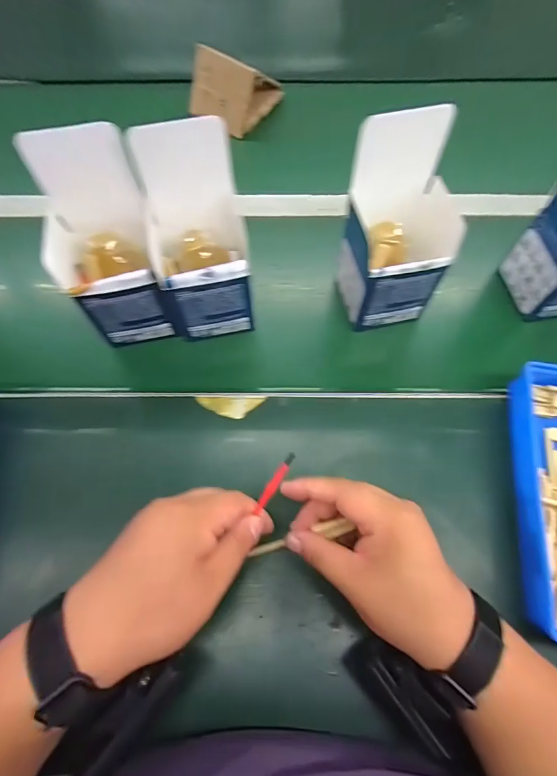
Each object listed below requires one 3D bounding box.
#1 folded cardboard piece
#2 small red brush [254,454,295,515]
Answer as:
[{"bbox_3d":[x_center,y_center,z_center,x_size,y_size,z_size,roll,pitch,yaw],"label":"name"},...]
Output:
[{"bbox_3d":[-0.066,-0.450,0.563,0.101,0.073,0.103,37,73,15],"label":"folded cardboard piece"},{"bbox_3d":[-0.003,0.068,0.271,0.007,0.061,0.006,35,28,15],"label":"small red brush"}]

